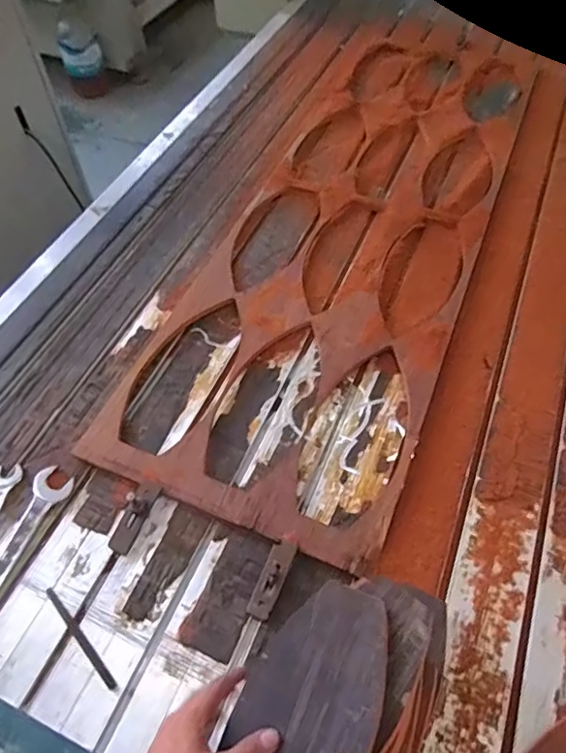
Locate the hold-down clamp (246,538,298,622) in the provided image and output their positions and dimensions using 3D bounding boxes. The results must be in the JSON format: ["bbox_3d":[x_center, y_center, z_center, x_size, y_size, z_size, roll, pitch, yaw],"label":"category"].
[{"bbox_3d":[-0.013,0.249,0.665,0.030,0.021,0.097,18,57,14],"label":"hold-down clamp"}]

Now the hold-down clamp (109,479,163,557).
[{"bbox_3d":[-0.198,0.184,0.707,0.030,0.036,0.097,22,76,16],"label":"hold-down clamp"}]

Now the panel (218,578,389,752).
[{"bbox_3d":[0.006,0.318,0.465,0.119,0.012,0.278,13,56,34],"label":"panel"}]

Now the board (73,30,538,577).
[{"bbox_3d":[0.179,-0.348,1.073,0.444,0.021,1.380,19,58,15],"label":"board"}]

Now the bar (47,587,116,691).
[{"bbox_3d":[-0.243,0.312,0.645,0.009,0.004,0.148,-38,62,-22],"label":"bar"}]

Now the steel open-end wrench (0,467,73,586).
[{"bbox_3d":[-0.354,0.232,0.693,0.052,0.010,0.252,16,57,13],"label":"steel open-end wrench"}]

